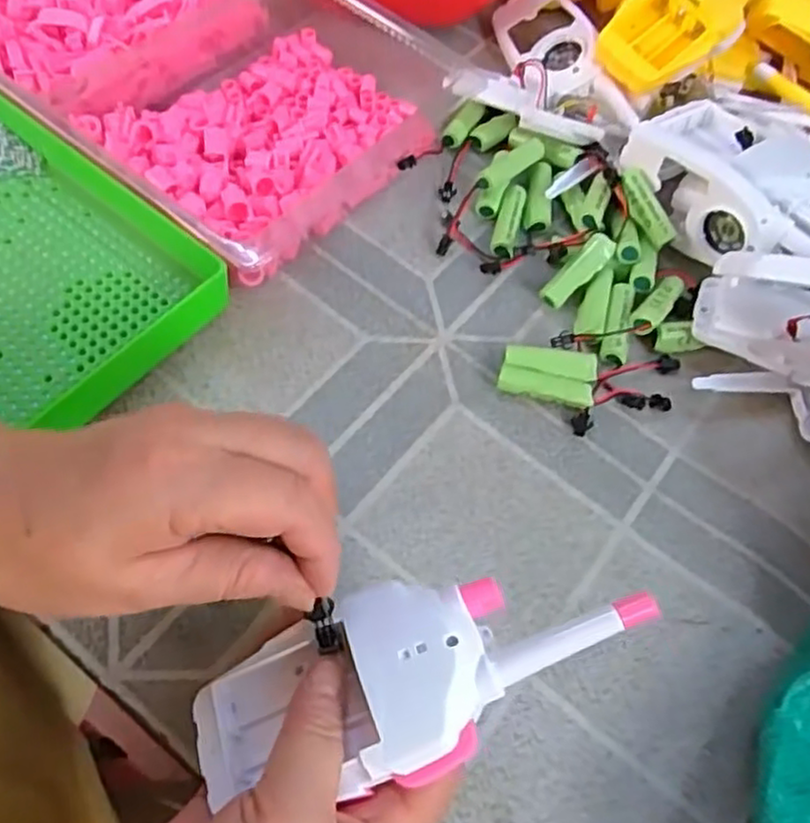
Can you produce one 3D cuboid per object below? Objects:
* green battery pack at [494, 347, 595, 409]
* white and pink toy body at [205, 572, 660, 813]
[{"bbox_3d":[0.078,-0.020,0.387,0.052,0.010,0.030,10,62,-2],"label":"green battery pack"},{"bbox_3d":[0.004,0.094,0.253,0.165,0.029,0.061,-18,68,9],"label":"white and pink toy body"}]

